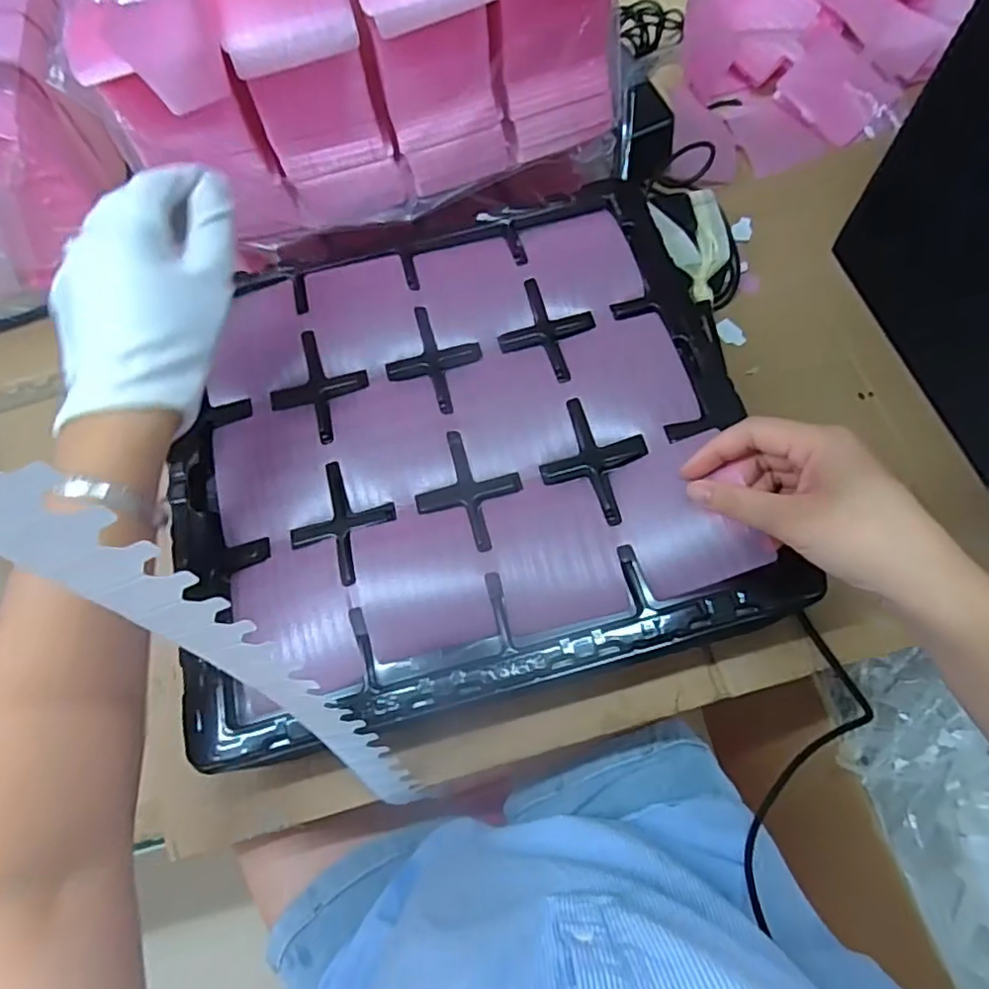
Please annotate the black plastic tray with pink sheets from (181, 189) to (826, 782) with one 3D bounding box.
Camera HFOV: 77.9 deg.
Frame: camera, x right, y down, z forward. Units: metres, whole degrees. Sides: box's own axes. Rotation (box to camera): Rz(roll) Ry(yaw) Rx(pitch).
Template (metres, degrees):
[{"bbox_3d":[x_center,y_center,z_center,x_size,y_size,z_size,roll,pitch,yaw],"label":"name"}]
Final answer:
[{"bbox_3d":[-0.020,-0.047,0.402,0.374,0.027,0.332,-14,70,-4],"label":"black plastic tray with pink sheets"}]

